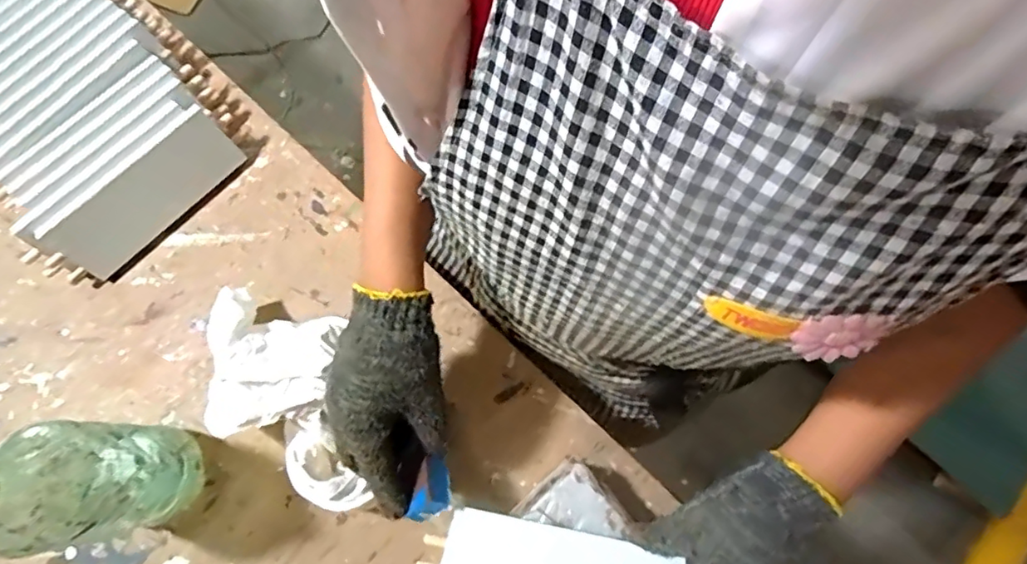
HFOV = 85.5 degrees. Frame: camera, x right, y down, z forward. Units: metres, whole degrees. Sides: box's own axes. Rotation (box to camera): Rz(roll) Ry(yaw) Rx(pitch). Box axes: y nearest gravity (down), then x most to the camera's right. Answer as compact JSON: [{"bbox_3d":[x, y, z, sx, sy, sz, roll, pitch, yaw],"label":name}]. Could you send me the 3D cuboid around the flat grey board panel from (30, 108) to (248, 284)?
[{"bbox_3d":[-0.340,-0.082,0.518,0.173,0.067,0.009,-48,41,-13],"label":"flat grey board panel"}]

